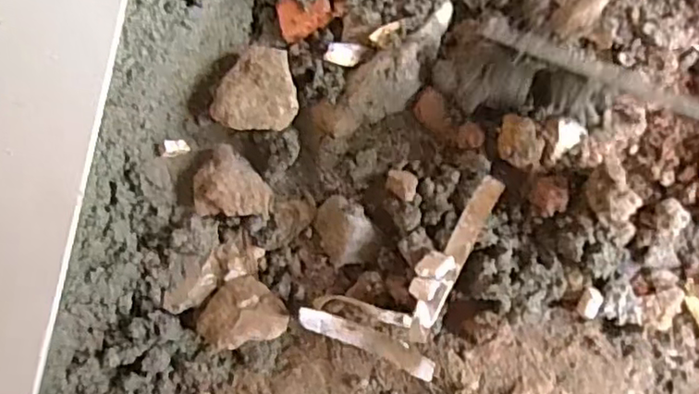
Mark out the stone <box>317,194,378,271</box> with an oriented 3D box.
[{"bbox_3d":[-0.004,0.026,0.476,0.040,0.025,0.053,-28,83,1],"label":"stone"}]

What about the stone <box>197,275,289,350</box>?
[{"bbox_3d":[-0.084,0.087,0.470,0.066,0.022,0.049,-14,83,3],"label":"stone"}]

